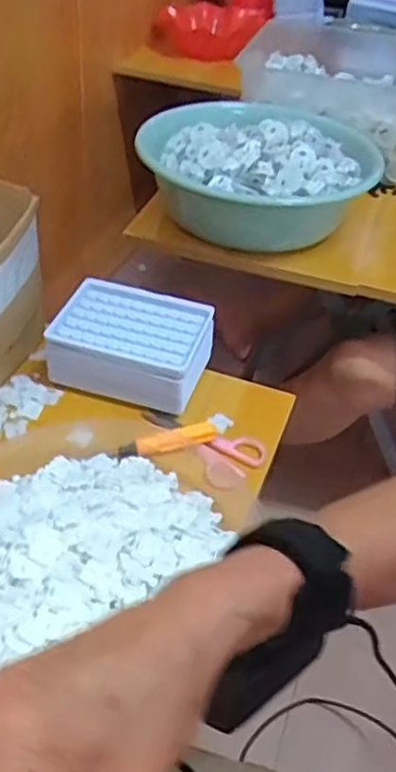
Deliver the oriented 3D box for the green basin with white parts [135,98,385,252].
[{"bbox_3d":[0.077,-0.266,0.889,0.265,0.119,0.267,4,41,-3],"label":"green basin with white parts"}]

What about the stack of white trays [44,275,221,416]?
[{"bbox_3d":[-0.060,-0.039,0.639,0.141,0.054,0.103,13,41,8],"label":"stack of white trays"}]

